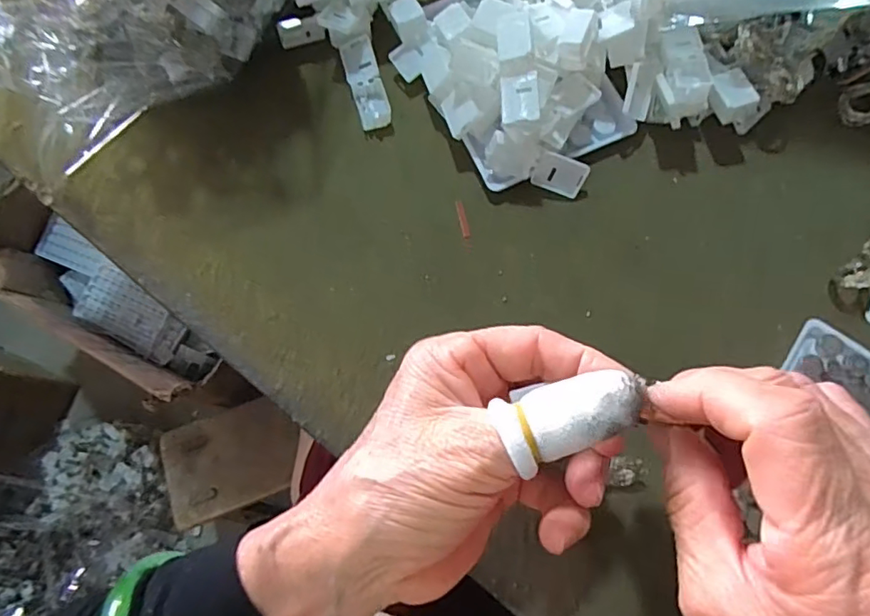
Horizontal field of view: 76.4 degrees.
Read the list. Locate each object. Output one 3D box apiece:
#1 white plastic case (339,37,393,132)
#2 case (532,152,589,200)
[{"bbox_3d":[-0.040,-0.132,0.325,0.019,0.011,0.056,-16,76,-4],"label":"white plastic case"},{"bbox_3d":[0.069,-0.073,0.303,0.029,0.004,0.019,15,114,-7],"label":"case"}]

